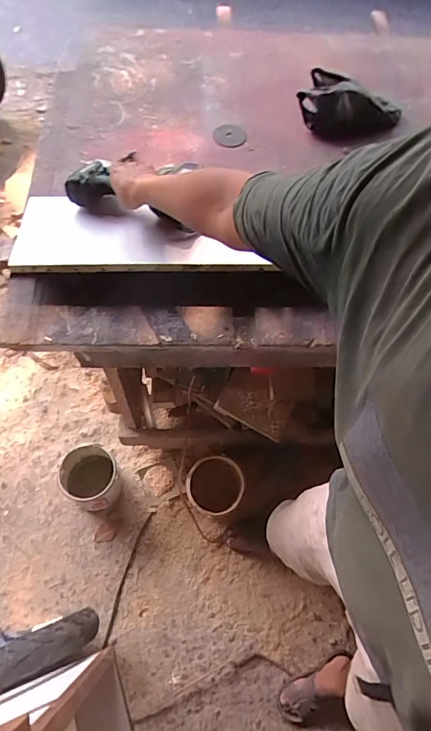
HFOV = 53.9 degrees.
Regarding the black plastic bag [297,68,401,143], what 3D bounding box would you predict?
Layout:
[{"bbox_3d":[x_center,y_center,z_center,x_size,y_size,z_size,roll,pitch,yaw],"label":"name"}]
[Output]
[{"bbox_3d":[0.322,-0.615,1.016,0.230,0.057,0.170,19,67,6],"label":"black plastic bag"}]

